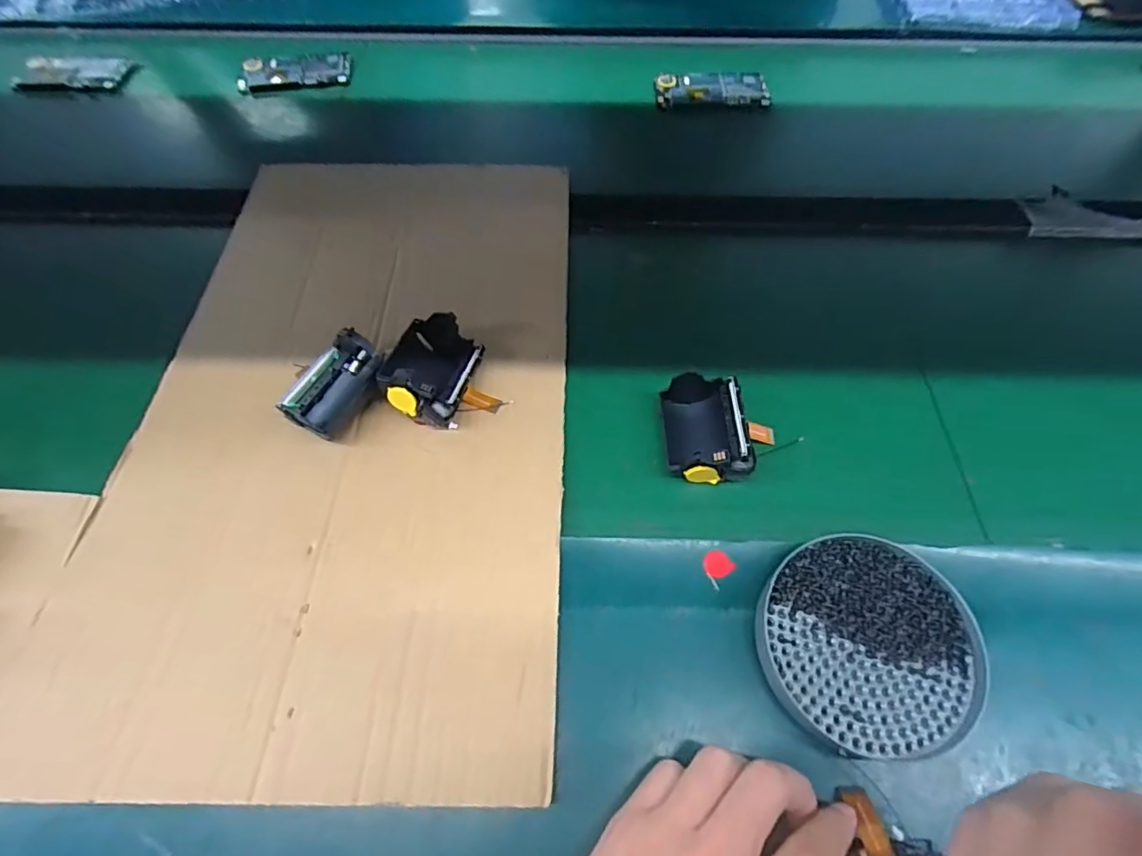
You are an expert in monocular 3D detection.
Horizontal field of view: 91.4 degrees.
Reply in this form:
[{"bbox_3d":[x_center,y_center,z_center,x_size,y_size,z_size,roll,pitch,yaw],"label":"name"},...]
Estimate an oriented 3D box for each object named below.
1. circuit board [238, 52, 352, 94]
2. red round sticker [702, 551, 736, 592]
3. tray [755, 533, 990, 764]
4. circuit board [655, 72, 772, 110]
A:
[{"bbox_3d":[-0.309,-0.399,0.624,0.119,0.008,0.067,-10,59,-6],"label":"circuit board"},{"bbox_3d":[0.089,0.084,0.338,0.020,0.004,0.018,-39,66,-21],"label":"red round sticker"},{"bbox_3d":[0.164,0.118,0.308,0.112,0.020,0.113,0,59,0],"label":"tray"},{"bbox_3d":[0.156,-0.379,0.623,0.123,0.011,0.069,-3,59,-1],"label":"circuit board"}]

